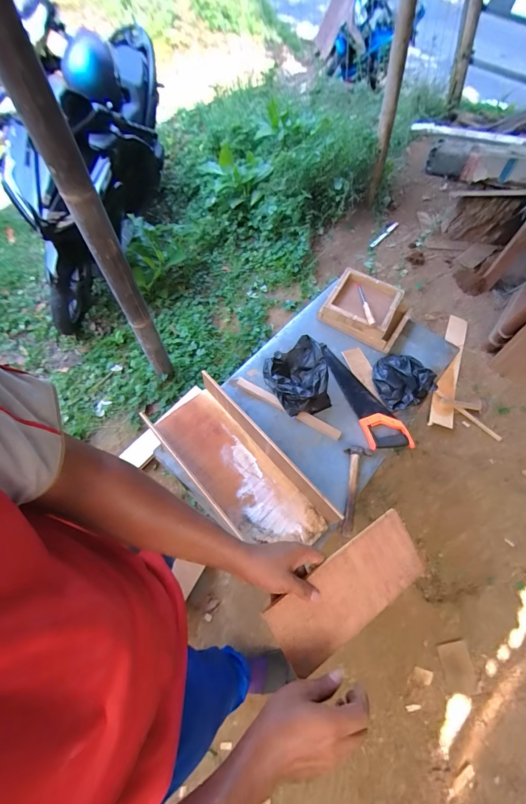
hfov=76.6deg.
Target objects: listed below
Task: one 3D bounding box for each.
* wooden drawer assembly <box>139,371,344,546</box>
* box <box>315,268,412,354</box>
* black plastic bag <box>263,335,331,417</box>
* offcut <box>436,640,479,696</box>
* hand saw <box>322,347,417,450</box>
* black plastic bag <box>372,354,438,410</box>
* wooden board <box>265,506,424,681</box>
[{"bbox_3d":[-0.068,0.174,0.886,0.231,0.110,0.523,-37,73,-22],"label":"wooden drawer assembly"},{"bbox_3d":[0.370,-0.335,1.179,0.281,0.077,0.235,32,64,10],"label":"box"},{"bbox_3d":[0.102,-0.080,1.007,0.155,0.140,0.218,-21,67,-17],"label":"black plastic bag"},{"bbox_3d":[0.716,0.977,1.221,0.112,0.017,0.159,-9,64,-7],"label":"offcut"},{"bbox_3d":[0.318,-0.032,1.061,0.128,0.023,0.416,-13,65,-14],"label":"hand saw"},{"bbox_3d":[0.432,-0.079,1.043,0.146,0.099,0.215,-3,63,-9],"label":"black plastic bag"},{"bbox_3d":[0.133,0.286,0.508,0.255,0.009,0.113,-28,91,-20],"label":"wooden board"}]

